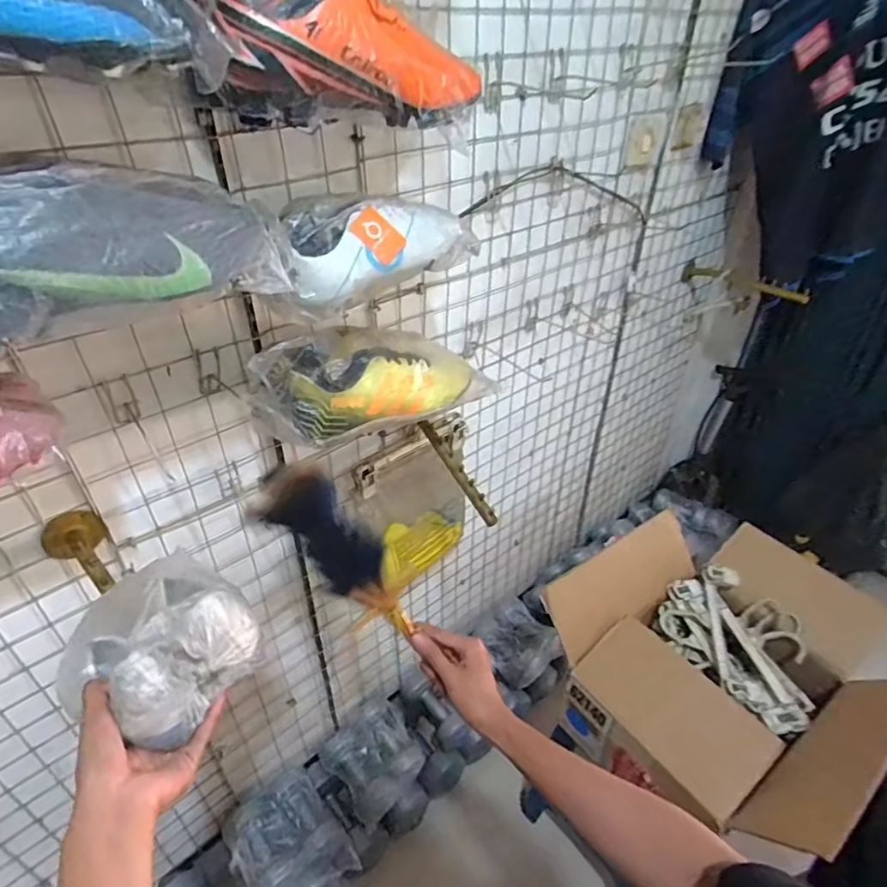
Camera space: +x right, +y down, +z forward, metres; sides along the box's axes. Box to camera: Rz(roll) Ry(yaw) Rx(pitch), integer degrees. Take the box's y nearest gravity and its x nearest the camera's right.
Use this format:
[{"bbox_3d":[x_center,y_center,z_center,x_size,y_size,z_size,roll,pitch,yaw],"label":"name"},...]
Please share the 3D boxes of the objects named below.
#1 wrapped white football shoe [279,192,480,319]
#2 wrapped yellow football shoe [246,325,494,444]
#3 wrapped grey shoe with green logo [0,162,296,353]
[{"bbox_3d":[-0.083,-0.227,0.642,0.235,0.097,0.092,-24,44,-30],"label":"wrapped white football shoe"},{"bbox_3d":[-0.091,-0.103,0.718,0.303,0.122,0.117,-17,40,-22],"label":"wrapped yellow football shoe"},{"bbox_3d":[-0.285,-0.155,0.445,0.330,0.111,0.080,-29,46,-33],"label":"wrapped grey shoe with green logo"}]

